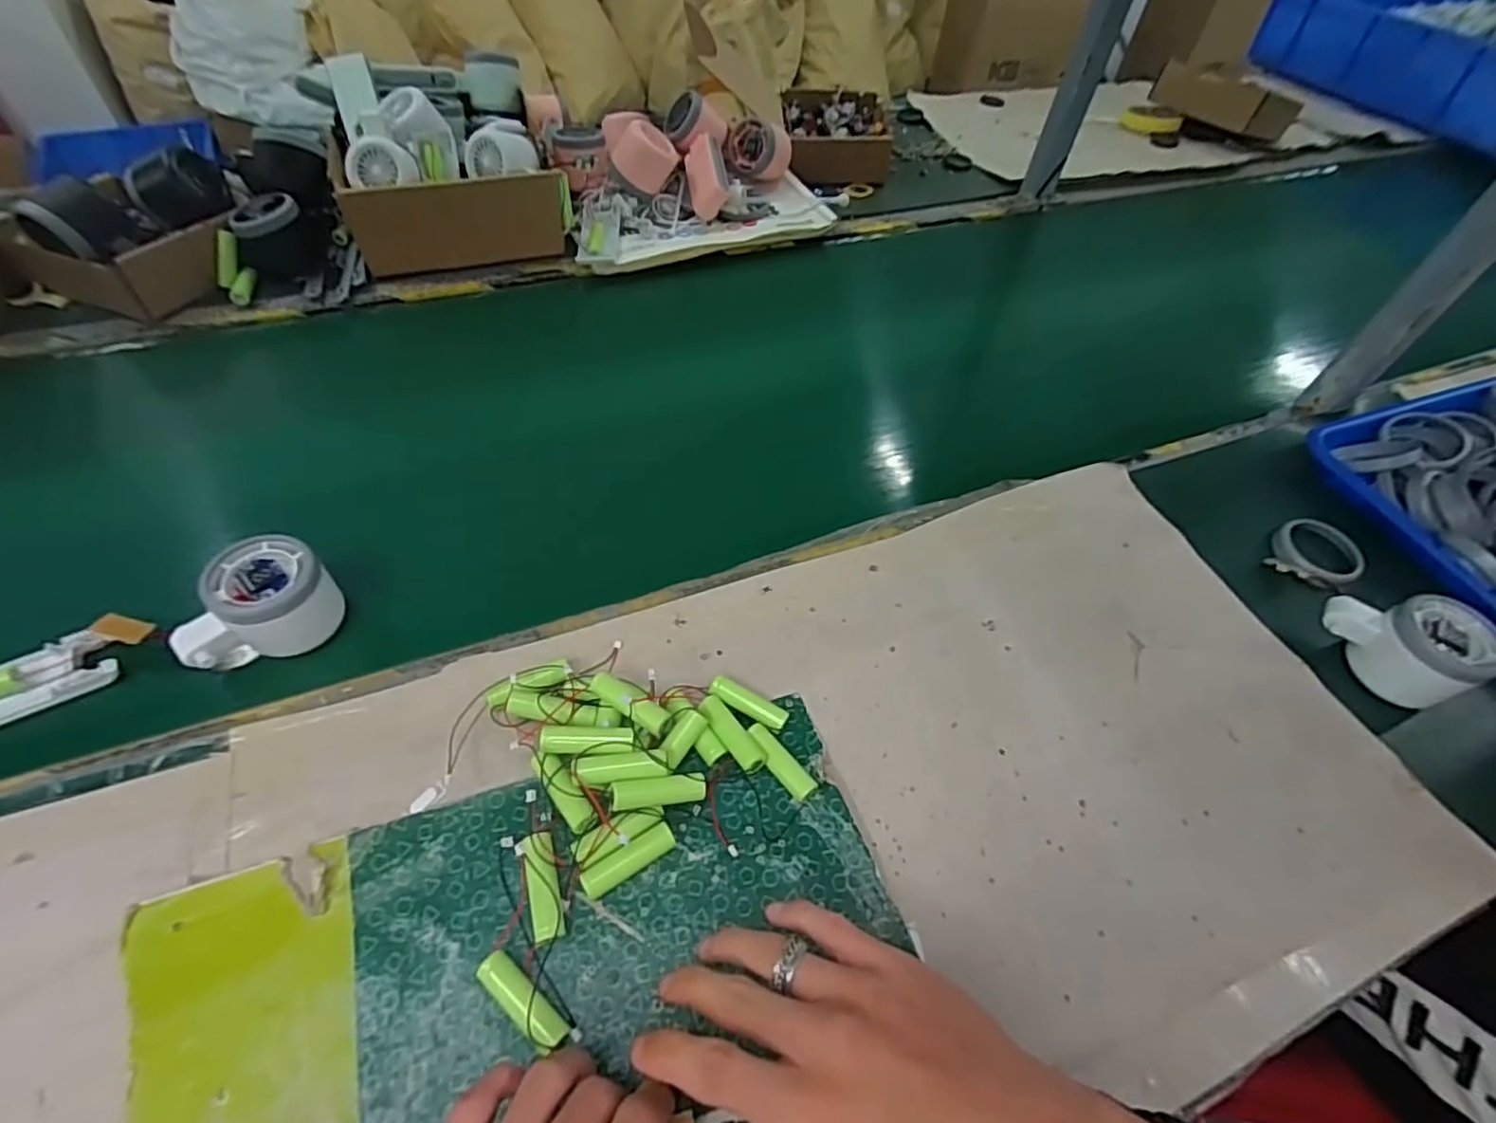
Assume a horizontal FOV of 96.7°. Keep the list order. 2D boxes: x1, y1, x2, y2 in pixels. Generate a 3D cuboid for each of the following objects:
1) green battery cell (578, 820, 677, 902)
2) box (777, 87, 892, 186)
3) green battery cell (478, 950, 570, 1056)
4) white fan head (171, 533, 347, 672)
[{"bbox_3d":[-0.060,0.152,0.338,0.049,0.015,0.012,-26,59,-22],"label":"green battery cell"},{"bbox_3d":[0.114,-0.545,0.856,0.135,0.062,0.151,1,53,-5],"label":"box"},{"bbox_3d":[-0.101,0.196,0.298,0.050,0.017,0.015,35,58,21],"label":"green battery cell"},{"bbox_3d":[-0.292,0.030,0.398,0.054,0.054,0.076,17,53,9],"label":"white fan head"}]

